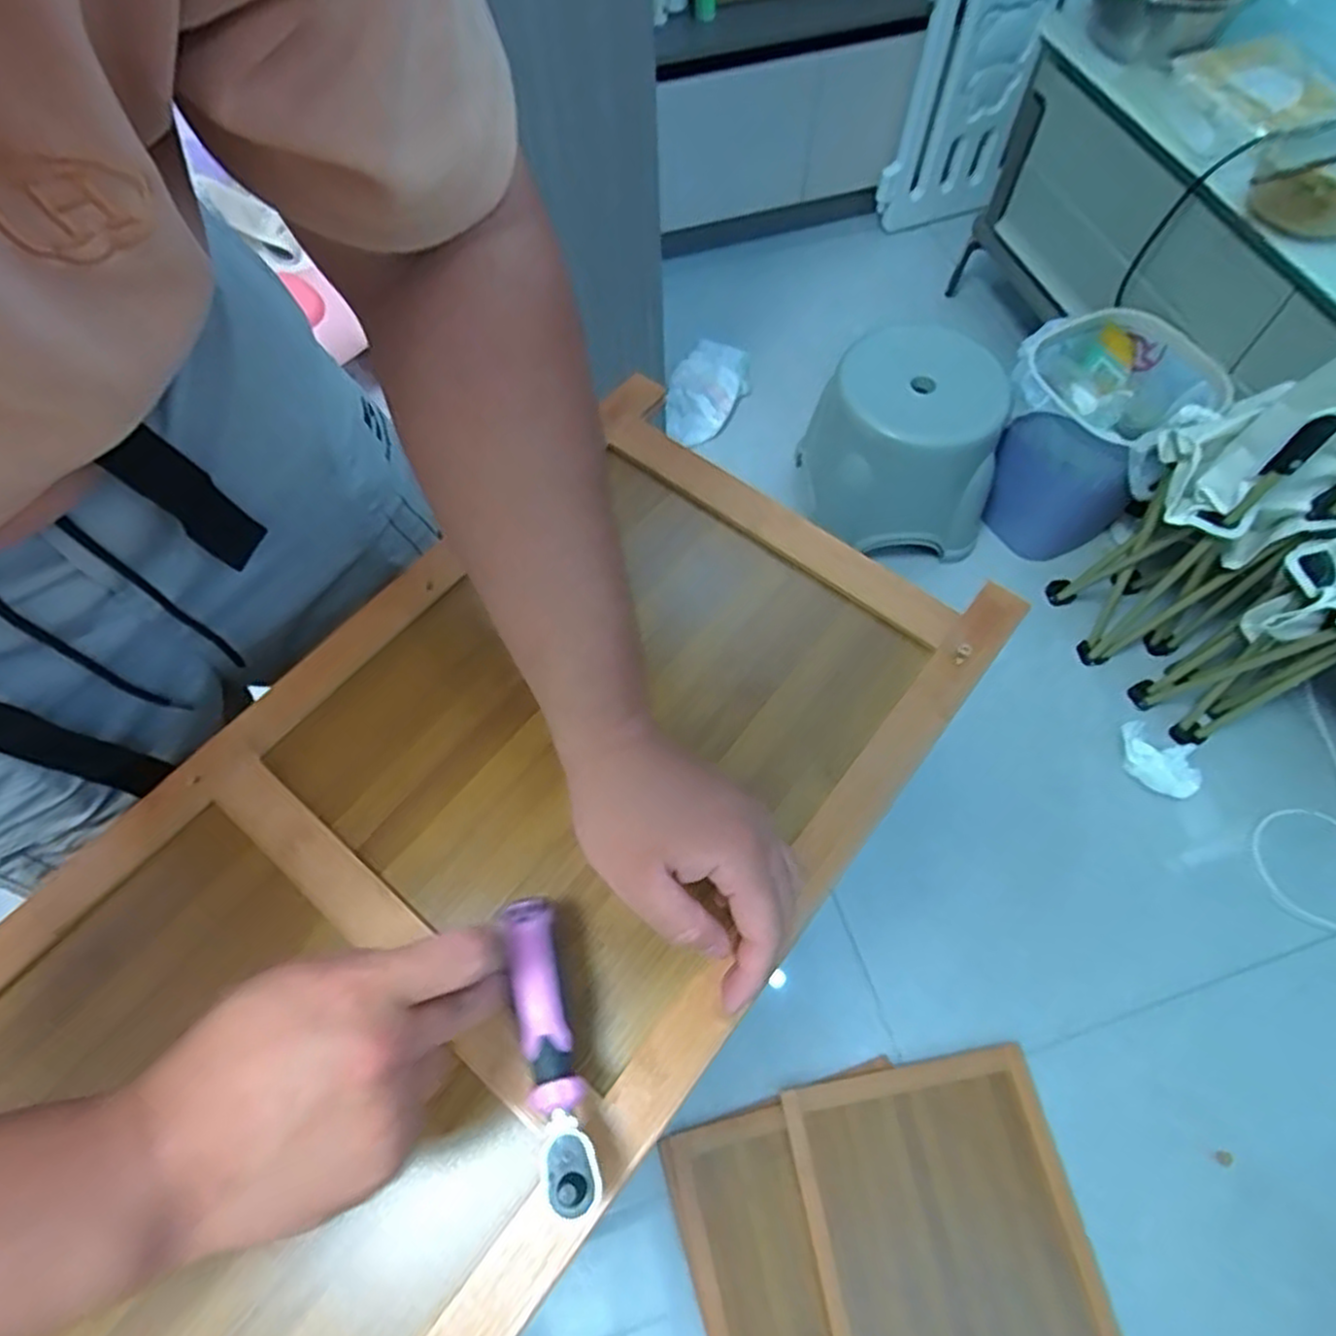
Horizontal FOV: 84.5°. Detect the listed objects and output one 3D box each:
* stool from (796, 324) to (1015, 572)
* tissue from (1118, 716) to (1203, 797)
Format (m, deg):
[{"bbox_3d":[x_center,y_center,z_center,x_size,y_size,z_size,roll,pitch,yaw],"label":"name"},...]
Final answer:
[{"bbox_3d":[0.379,-0.347,1.182,0.256,0.288,0.271,-1,64,1],"label":"stool"},{"bbox_3d":[0.723,0.135,1.080,0.115,0.030,0.084,33,69,16],"label":"tissue"}]

